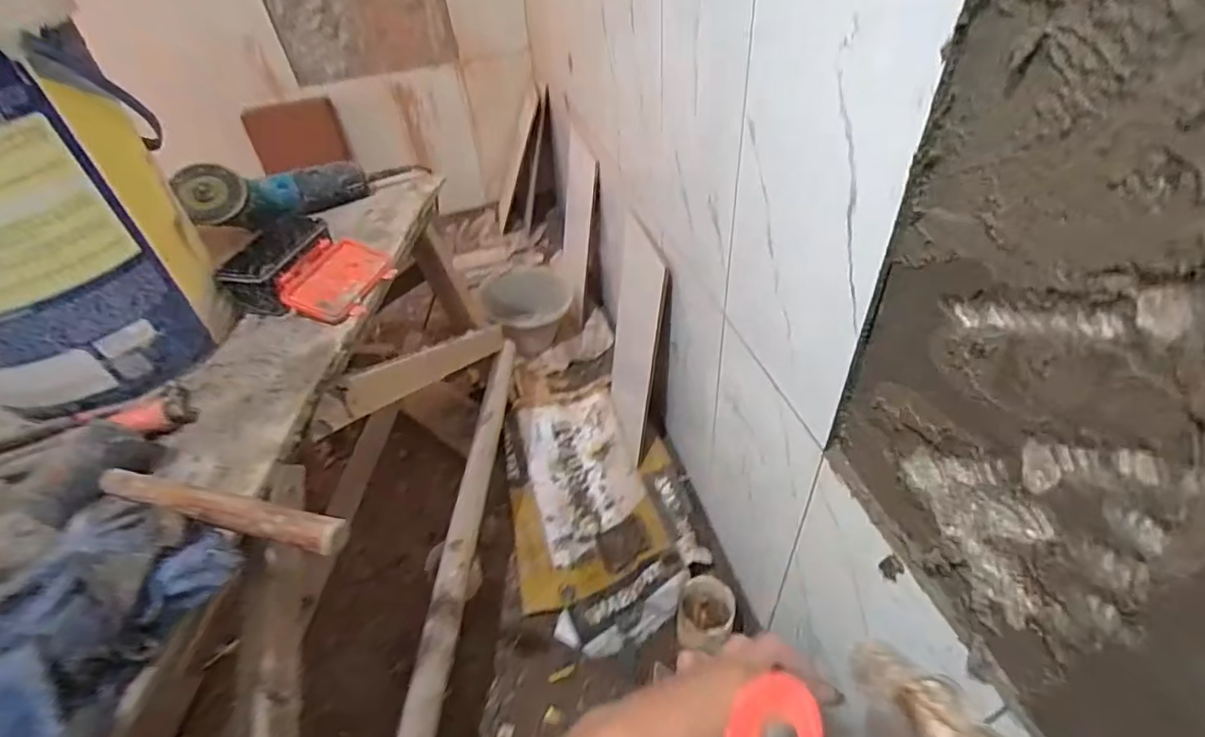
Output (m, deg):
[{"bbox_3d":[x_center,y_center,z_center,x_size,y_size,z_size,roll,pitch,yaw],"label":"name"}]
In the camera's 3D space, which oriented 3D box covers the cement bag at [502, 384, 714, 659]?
[{"bbox_3d":[-0.023,0.254,1.235,0.360,0.092,0.663,-18,41,0],"label":"cement bag"}]

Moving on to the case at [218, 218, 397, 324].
[{"bbox_3d":[-0.385,-0.134,0.743,0.175,0.060,0.171,2,44,8],"label":"case"}]

